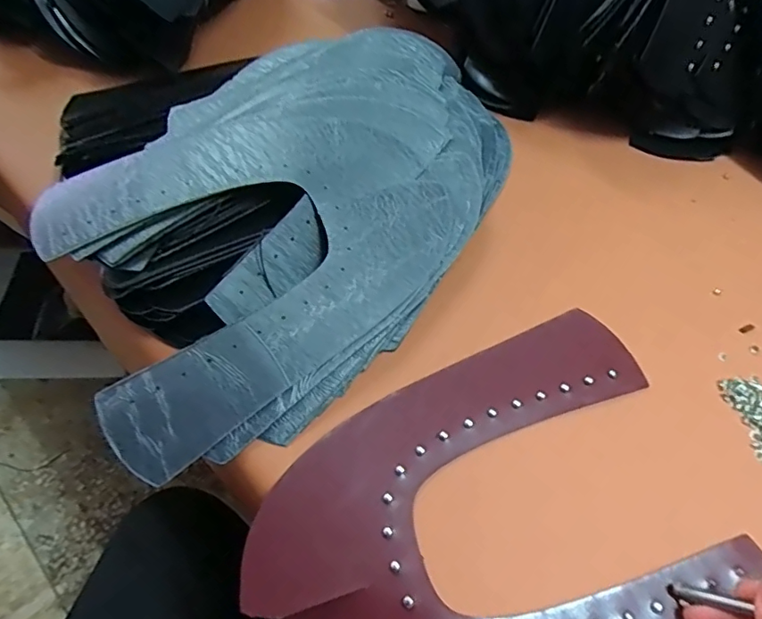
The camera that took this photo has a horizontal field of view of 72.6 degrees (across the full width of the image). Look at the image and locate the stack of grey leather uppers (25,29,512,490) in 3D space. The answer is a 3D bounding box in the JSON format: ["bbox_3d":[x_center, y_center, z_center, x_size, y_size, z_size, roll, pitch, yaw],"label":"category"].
[{"bbox_3d":[-0.069,-0.083,0.372,0.247,0.071,0.383,30,61,18],"label":"stack of grey leather uppers"}]

